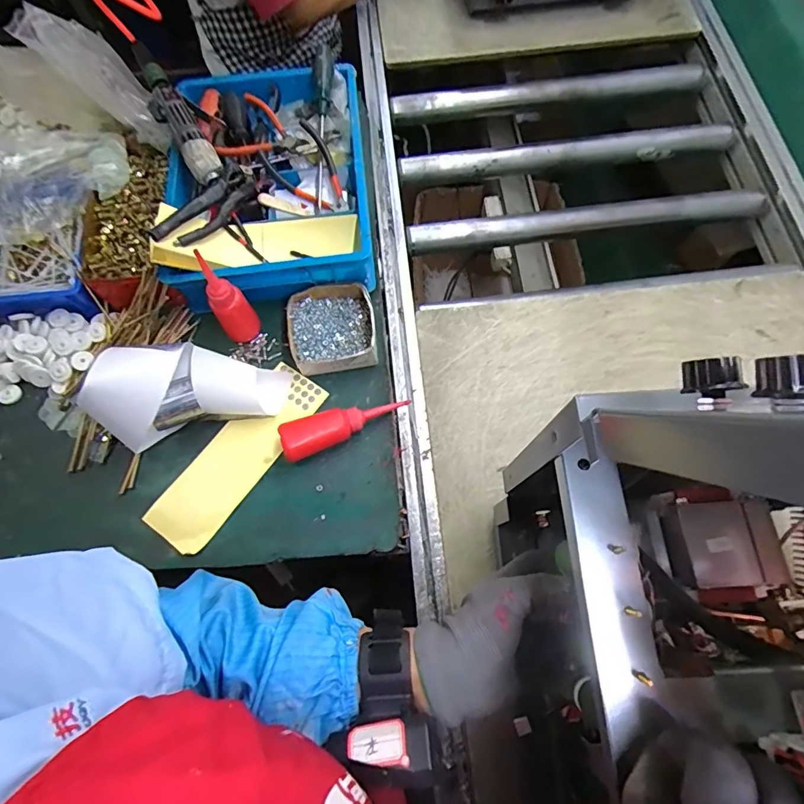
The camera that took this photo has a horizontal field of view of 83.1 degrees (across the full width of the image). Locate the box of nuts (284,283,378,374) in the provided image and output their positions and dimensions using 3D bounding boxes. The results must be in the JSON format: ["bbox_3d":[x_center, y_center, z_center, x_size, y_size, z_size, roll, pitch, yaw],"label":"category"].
[{"bbox_3d":[-0.094,-0.096,0.624,0.117,0.056,0.120,-11,69,-3],"label":"box of nuts"}]

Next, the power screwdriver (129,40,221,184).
[{"bbox_3d":[-0.326,-0.414,0.633,0.044,0.035,0.257,-32,72,-8],"label":"power screwdriver"}]

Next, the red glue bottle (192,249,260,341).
[{"bbox_3d":[-0.225,-0.127,0.583,0.045,0.125,0.045,12,70,6],"label":"red glue bottle"}]

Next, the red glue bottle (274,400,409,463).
[{"bbox_3d":[-0.072,0.025,0.575,0.163,0.038,0.043,-23,70,-7],"label":"red glue bottle"}]

